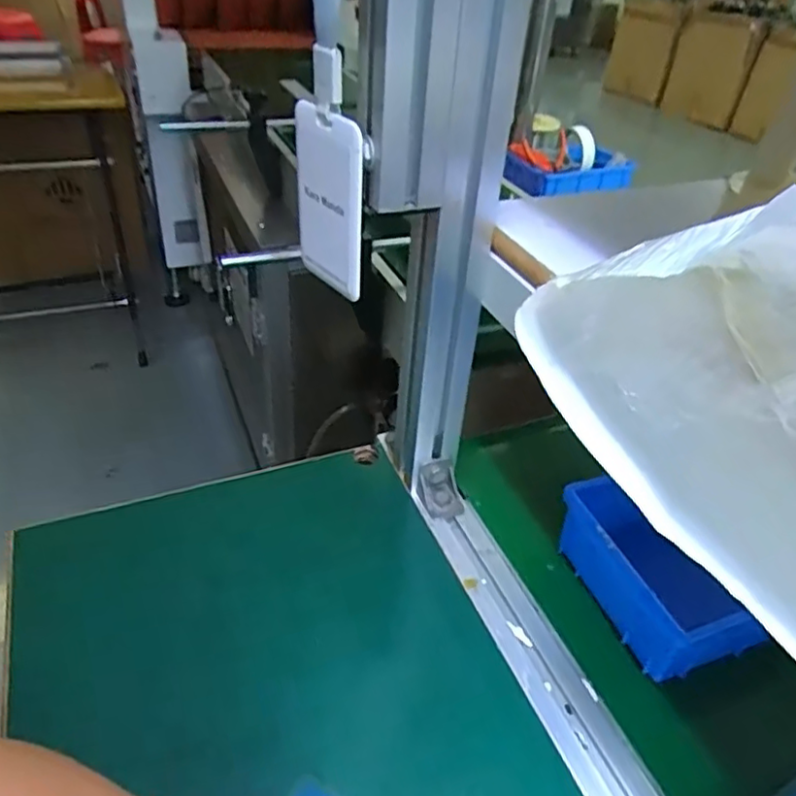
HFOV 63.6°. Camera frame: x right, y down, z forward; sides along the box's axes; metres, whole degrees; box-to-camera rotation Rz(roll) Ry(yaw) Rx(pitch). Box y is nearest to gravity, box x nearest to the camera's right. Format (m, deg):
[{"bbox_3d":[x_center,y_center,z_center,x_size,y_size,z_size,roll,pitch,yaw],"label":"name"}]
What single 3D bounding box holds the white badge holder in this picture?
[{"bbox_3d":[-0.045,-0.123,0.403,0.013,0.109,0.062,-29,51,-33],"label":"white badge holder"}]

